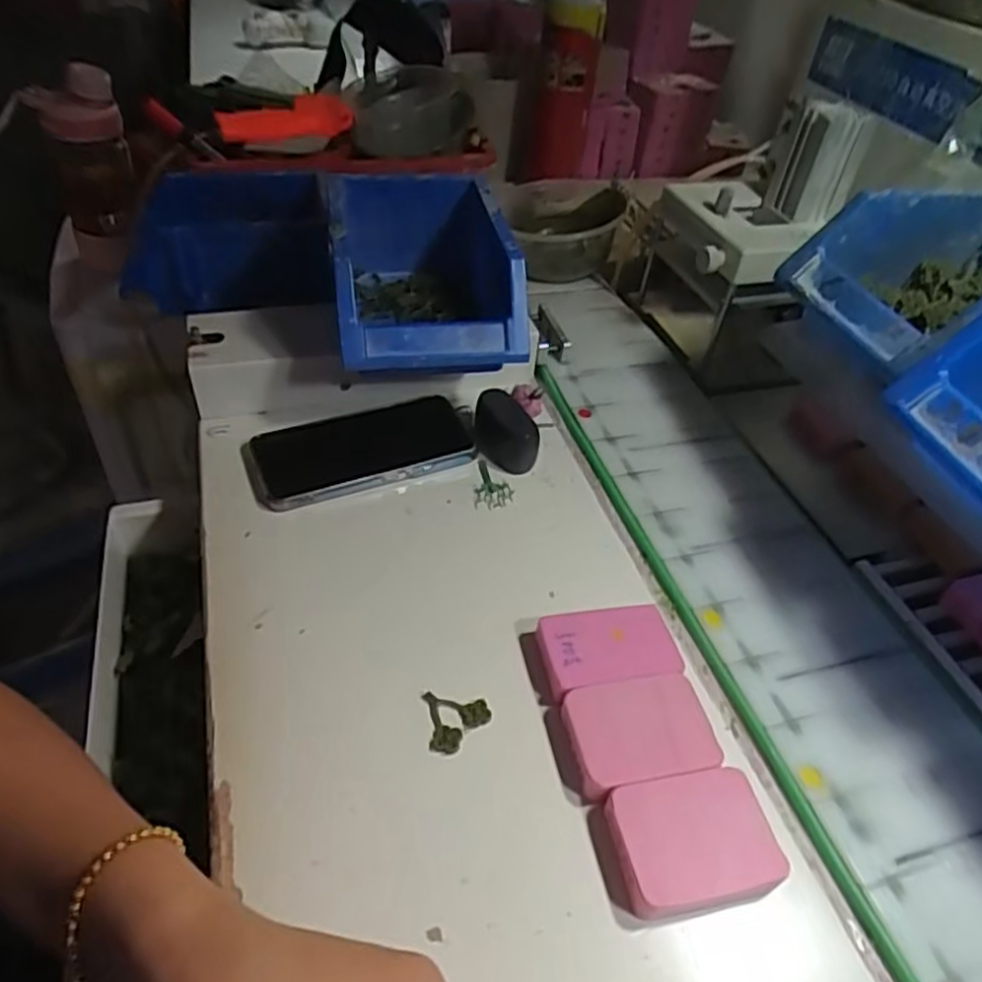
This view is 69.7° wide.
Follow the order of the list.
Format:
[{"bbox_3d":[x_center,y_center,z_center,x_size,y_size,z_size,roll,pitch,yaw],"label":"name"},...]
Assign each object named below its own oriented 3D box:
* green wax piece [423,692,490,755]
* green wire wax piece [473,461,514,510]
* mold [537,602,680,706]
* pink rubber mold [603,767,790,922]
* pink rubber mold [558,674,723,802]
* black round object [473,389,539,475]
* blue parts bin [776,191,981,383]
[{"bbox_3d":[-0.016,0.115,0.355,0.032,0.005,0.033,-4,45,-11],"label":"green wax piece"},{"bbox_3d":[0.001,-0.005,0.481,0.025,0.006,0.042,1,44,-6],"label":"green wire wax piece"},{"bbox_3d":[0.062,0.087,0.380,0.072,0.019,0.045,-7,45,-14],"label":"mold"},{"bbox_3d":[0.089,0.155,0.312,0.068,0.015,0.052,-5,45,-12],"label":"pink rubber mold"},{"bbox_3d":[0.073,0.120,0.348,0.069,0.017,0.051,-6,45,-13],"label":"pink rubber mold"},{"bbox_3d":[0.008,-0.042,0.496,0.030,0.040,0.058,-13,47,-19],"label":"black round object"},{"bbox_3d":[0.277,-0.119,0.404,0.178,0.061,0.115,-9,46,-16],"label":"blue parts bin"}]

